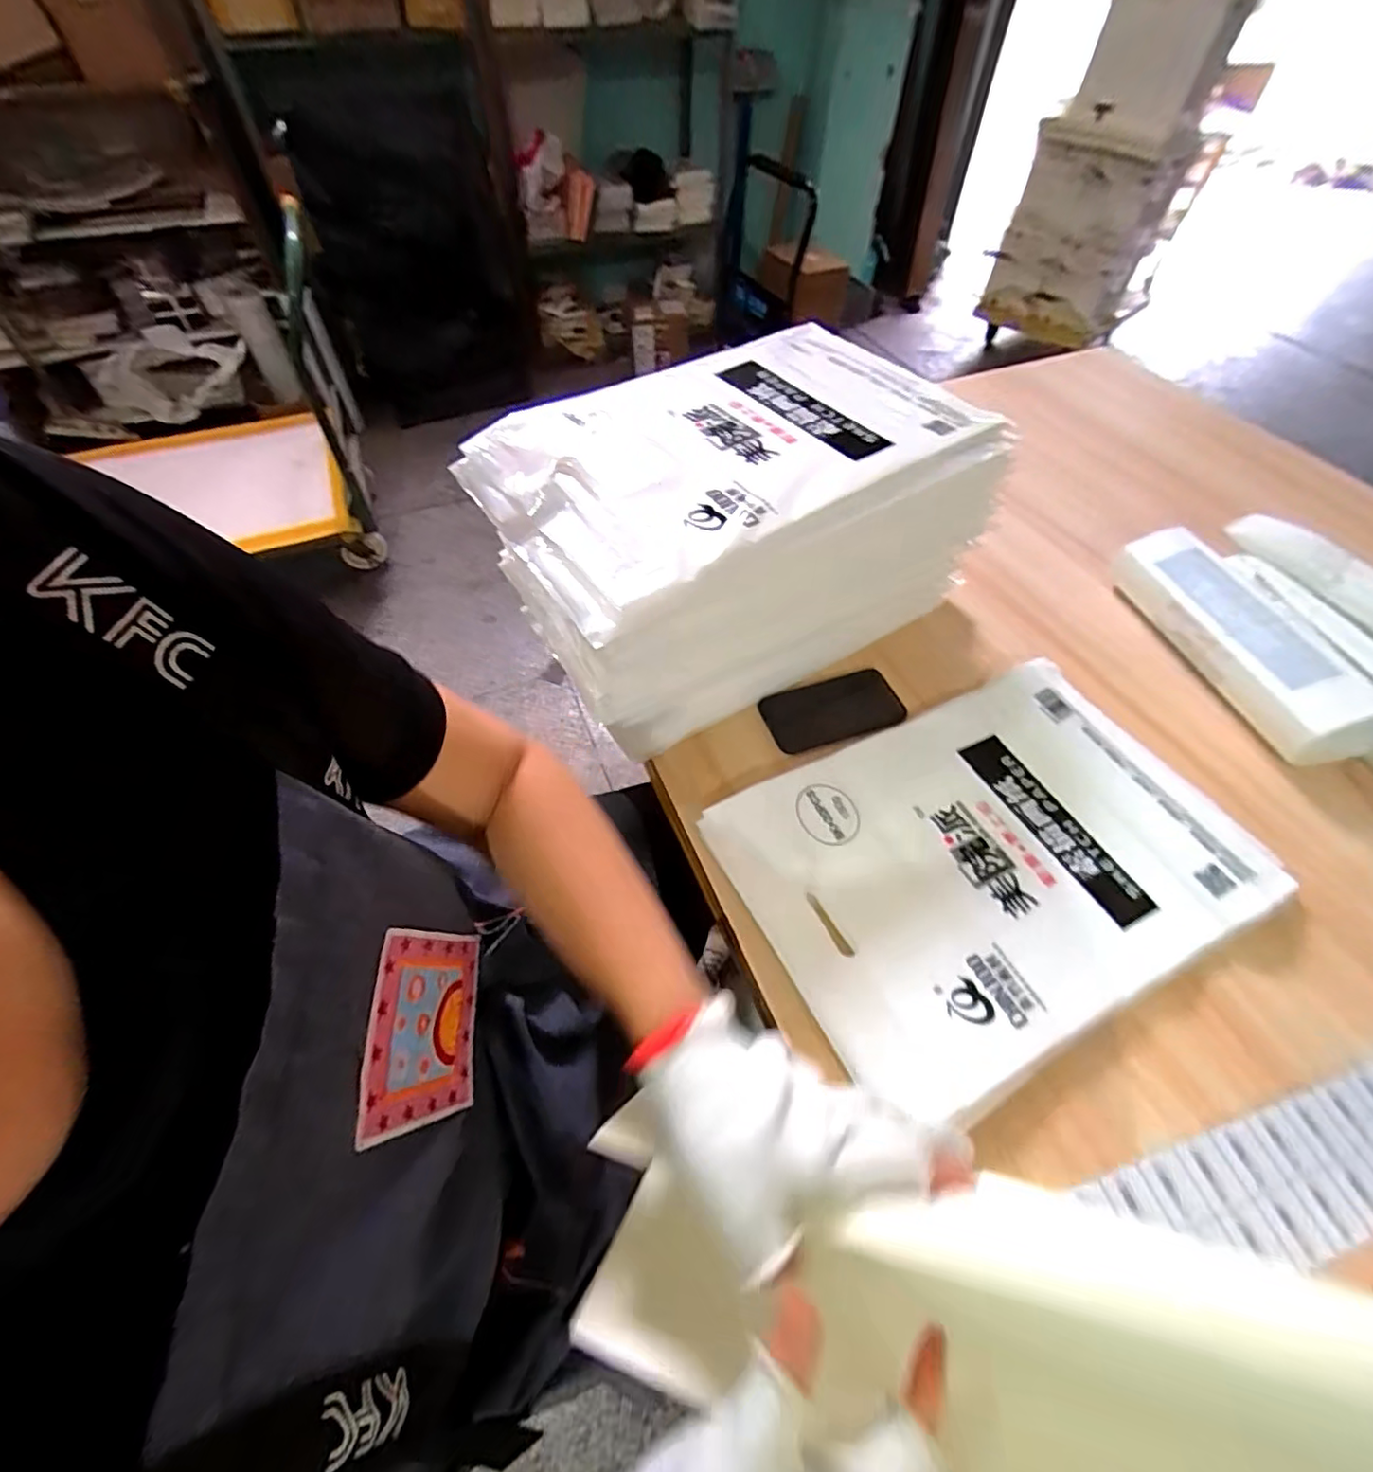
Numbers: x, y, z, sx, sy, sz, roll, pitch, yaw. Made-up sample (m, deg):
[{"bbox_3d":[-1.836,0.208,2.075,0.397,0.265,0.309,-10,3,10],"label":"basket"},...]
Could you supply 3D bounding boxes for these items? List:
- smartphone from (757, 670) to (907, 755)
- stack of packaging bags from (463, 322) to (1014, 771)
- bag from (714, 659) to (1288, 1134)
[{"bbox_3d":[0.164,-0.029,0.663,0.154,0.016,0.077,-17,56,-12],"label":"smartphone"},{"bbox_3d":[0.043,-0.221,0.645,0.459,0.219,0.305,-27,58,-19],"label":"stack of packaging bags"},{"bbox_3d":[0.275,0.106,0.555,0.440,0.033,0.294,-23,57,-16],"label":"bag"}]

